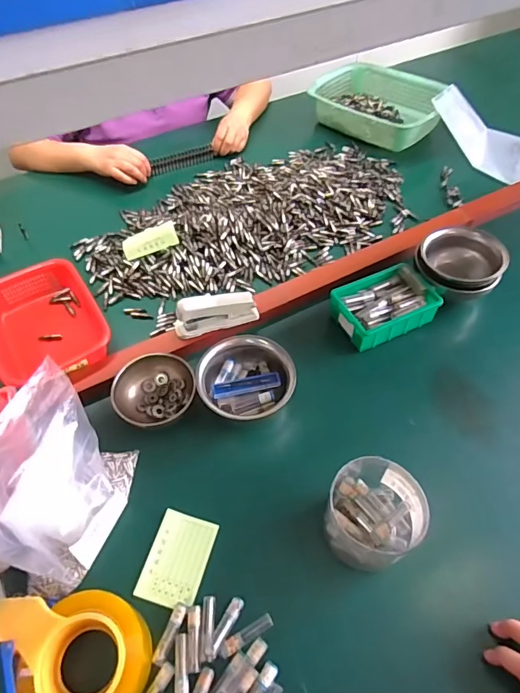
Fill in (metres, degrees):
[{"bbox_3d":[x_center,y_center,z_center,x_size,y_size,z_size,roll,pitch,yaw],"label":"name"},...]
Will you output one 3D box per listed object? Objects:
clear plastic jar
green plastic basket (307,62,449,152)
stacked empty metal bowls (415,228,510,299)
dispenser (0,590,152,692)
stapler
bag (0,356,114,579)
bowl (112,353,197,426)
[{"bbox_3d":[0.123,0.191,0.507,0.100,0.098,0.109,0,54,0],"label":"clear plastic jar"},{"bbox_3d":[0.276,-0.542,0.994,0.266,0.084,0.215,34,61,23],"label":"green plastic basket"},{"bbox_3d":[0.316,-0.131,0.704,0.130,0.061,0.103,24,58,17],"label":"stacked empty metal bowls"},{"bbox_3d":[-0.177,0.302,0.438,0.118,0.064,0.134,-24,57,-16],"label":"dispenser"},{"bbox_3d":[-0.067,-0.050,0.672,0.124,0.063,0.030,-17,56,-11],"label":"stapler"},{"bbox_3d":[-0.216,0.135,0.467,0.078,0.162,0.175,14,56,11],"label":"bag"},{"bbox_3d":[-0.146,0.061,0.617,0.108,0.041,0.103,0,54,0],"label":"bowl"}]

